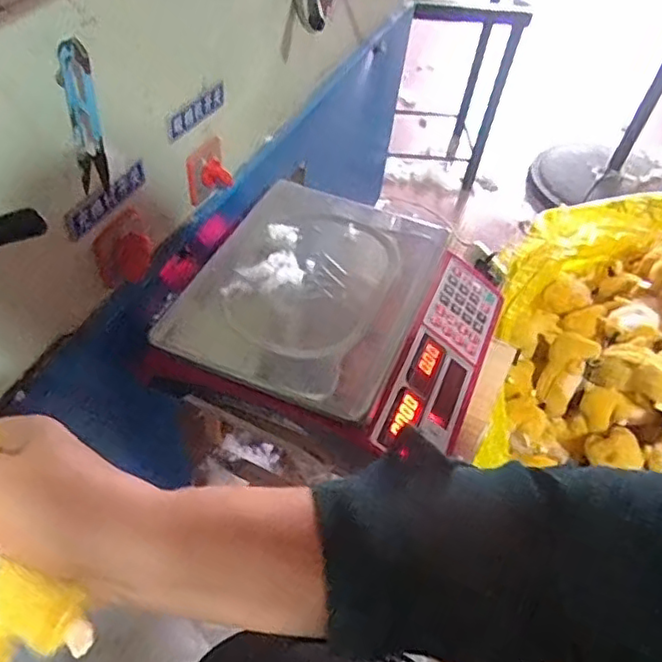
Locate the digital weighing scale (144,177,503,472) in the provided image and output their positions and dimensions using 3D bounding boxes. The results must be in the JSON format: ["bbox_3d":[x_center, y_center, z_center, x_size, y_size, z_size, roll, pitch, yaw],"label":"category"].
[{"bbox_3d":[0.010,-0.015,0.663,0.320,0.091,0.300,19,49,10],"label":"digital weighing scale"}]

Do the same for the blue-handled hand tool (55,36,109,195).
[{"bbox_3d":[-0.187,-0.160,0.466,0.023,0.111,0.020,-9,50,-15],"label":"blue-handled hand tool"}]

